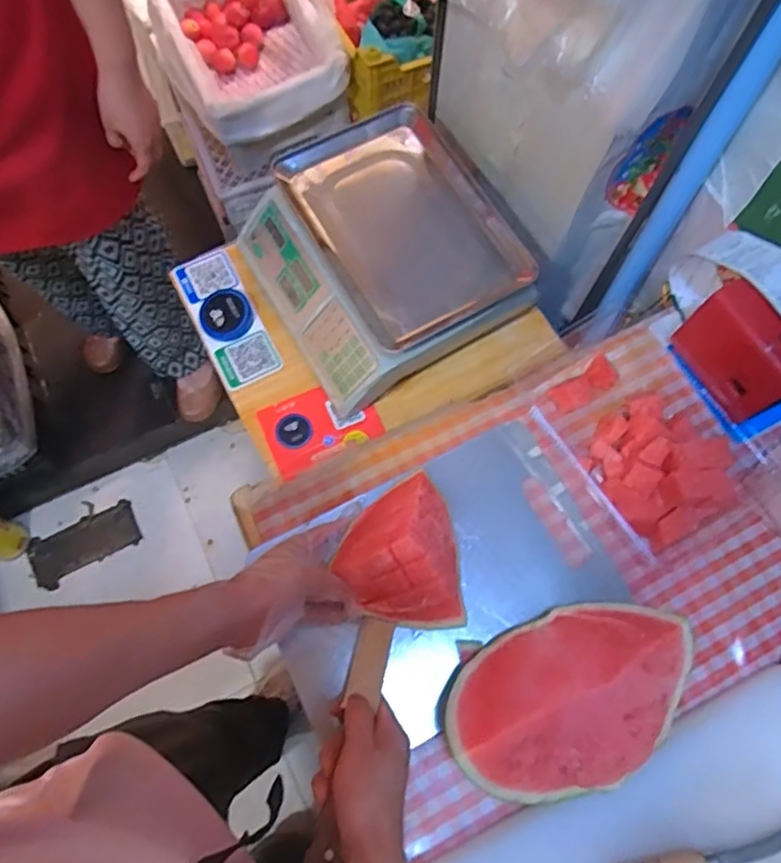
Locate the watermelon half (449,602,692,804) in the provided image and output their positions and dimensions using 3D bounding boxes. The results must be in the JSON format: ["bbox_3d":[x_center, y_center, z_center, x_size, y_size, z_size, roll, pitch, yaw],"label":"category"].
[{"bbox_3d":[0.157,0.237,0.533,0.215,0.090,0.139,-20,73,-8],"label":"watermelon half"}]

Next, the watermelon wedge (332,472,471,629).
[{"bbox_3d":[0.009,0.109,0.565,0.116,0.074,0.139,-3,71,-2],"label":"watermelon wedge"}]

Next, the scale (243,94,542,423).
[{"bbox_3d":[-0.017,-0.244,0.846,0.302,0.120,0.326,-29,74,-11],"label":"scale"}]

